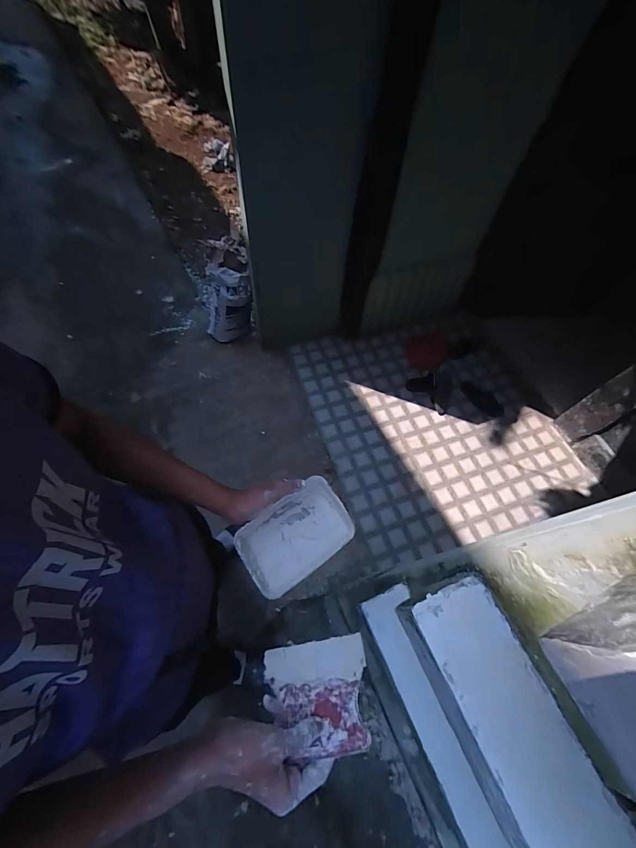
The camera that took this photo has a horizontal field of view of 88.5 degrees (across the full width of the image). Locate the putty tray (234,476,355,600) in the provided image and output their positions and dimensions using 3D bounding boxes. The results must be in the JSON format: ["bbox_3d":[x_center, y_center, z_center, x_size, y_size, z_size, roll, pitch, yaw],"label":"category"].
[{"bbox_3d":[-0.036,0.175,0.516,0.169,0.054,0.114,-32,67,-19],"label":"putty tray"}]

